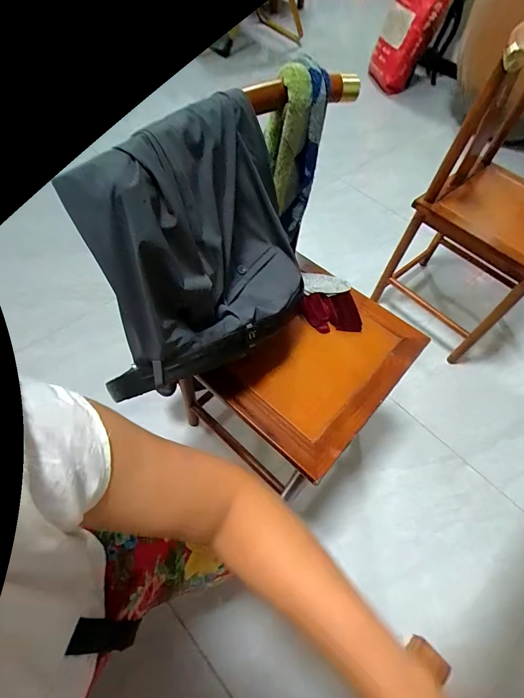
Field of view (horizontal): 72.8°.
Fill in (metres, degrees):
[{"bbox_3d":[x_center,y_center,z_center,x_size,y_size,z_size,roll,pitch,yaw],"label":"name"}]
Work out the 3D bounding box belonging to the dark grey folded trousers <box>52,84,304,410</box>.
[{"bbox_3d":[-0.071,-0.126,0.459,0.179,0.255,0.351,38,62,18],"label":"dark grey folded trousers"}]

